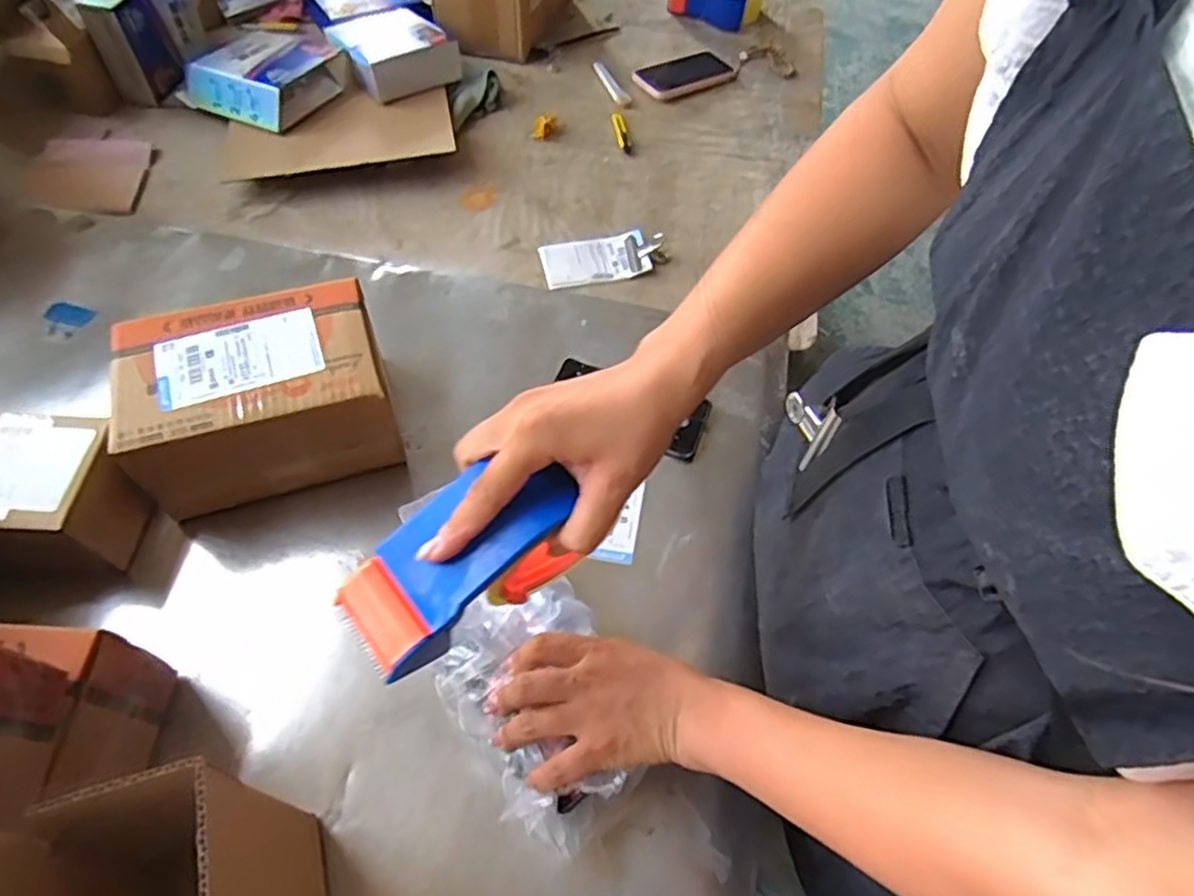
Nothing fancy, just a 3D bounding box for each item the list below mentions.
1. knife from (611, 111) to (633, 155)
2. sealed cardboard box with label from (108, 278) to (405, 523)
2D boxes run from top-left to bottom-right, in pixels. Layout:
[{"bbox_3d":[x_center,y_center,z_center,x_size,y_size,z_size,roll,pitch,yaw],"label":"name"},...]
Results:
[{"bbox_3d":[0.037,-0.473,1.067,0.019,0.006,0.091,-6,58,-8],"label":"knife"},{"bbox_3d":[-0.304,-0.047,0.650,0.216,0.110,0.153,-15,59,-13],"label":"sealed cardboard box with label"}]

